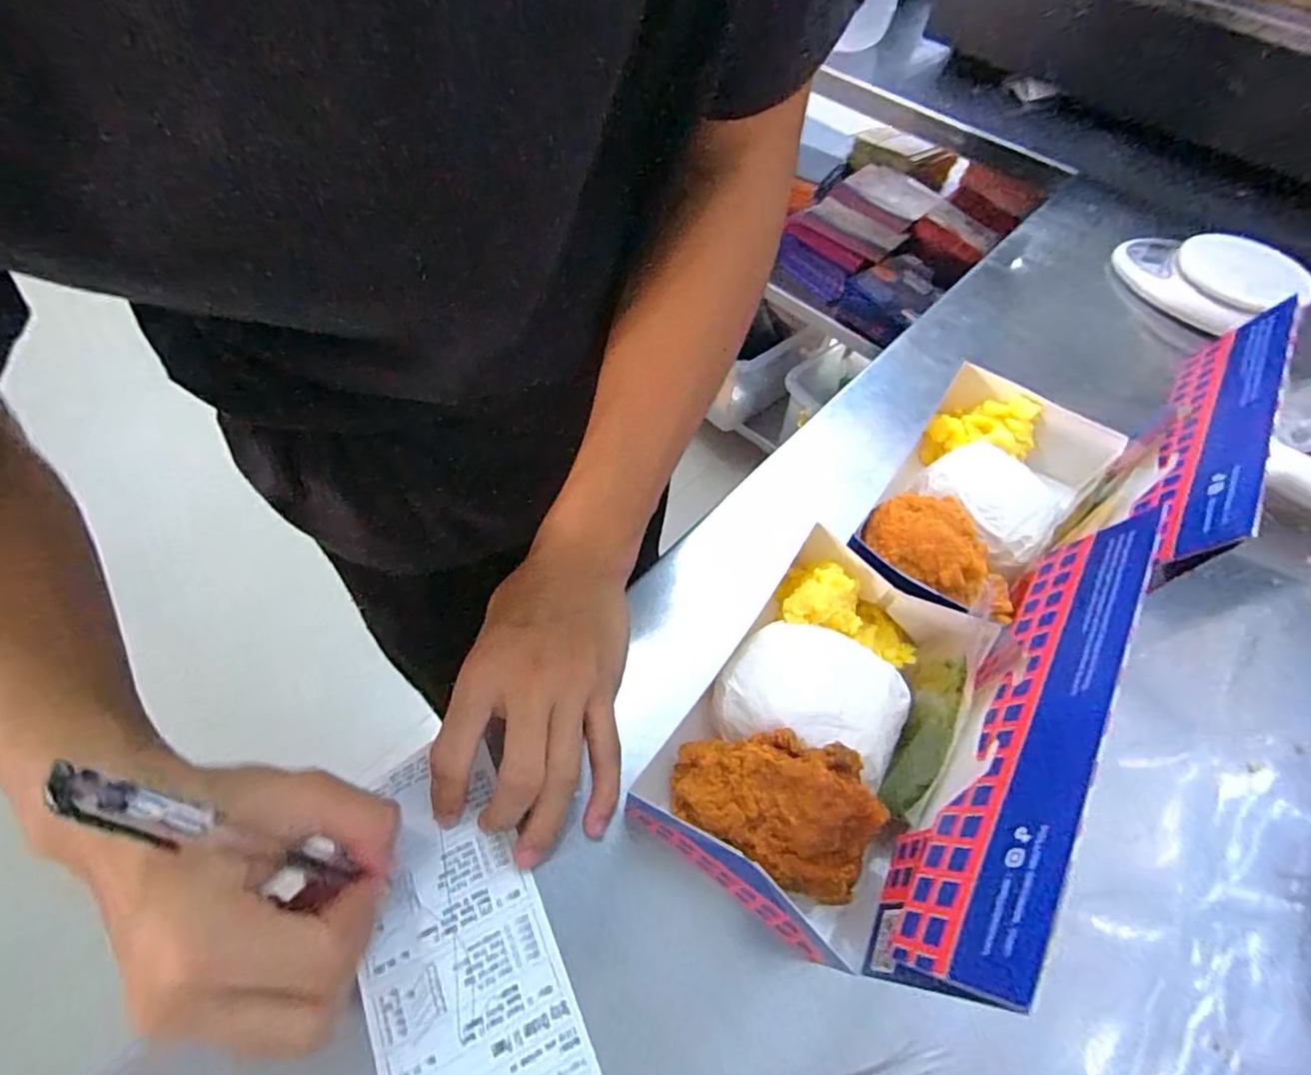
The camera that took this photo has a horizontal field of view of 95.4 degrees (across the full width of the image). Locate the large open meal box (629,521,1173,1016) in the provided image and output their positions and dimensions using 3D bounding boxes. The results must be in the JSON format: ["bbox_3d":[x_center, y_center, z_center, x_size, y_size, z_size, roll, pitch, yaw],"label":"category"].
[{"bbox_3d":[0.089,0.069,0.255,0.108,0.154,0.169,33,61,16],"label":"large open meal box"}]

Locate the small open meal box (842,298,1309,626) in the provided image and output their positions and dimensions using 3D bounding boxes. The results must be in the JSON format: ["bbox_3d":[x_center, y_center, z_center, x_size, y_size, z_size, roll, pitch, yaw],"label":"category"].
[{"bbox_3d":[0.215,-0.049,0.334,0.115,0.146,0.207,33,62,16],"label":"small open meal box"}]

